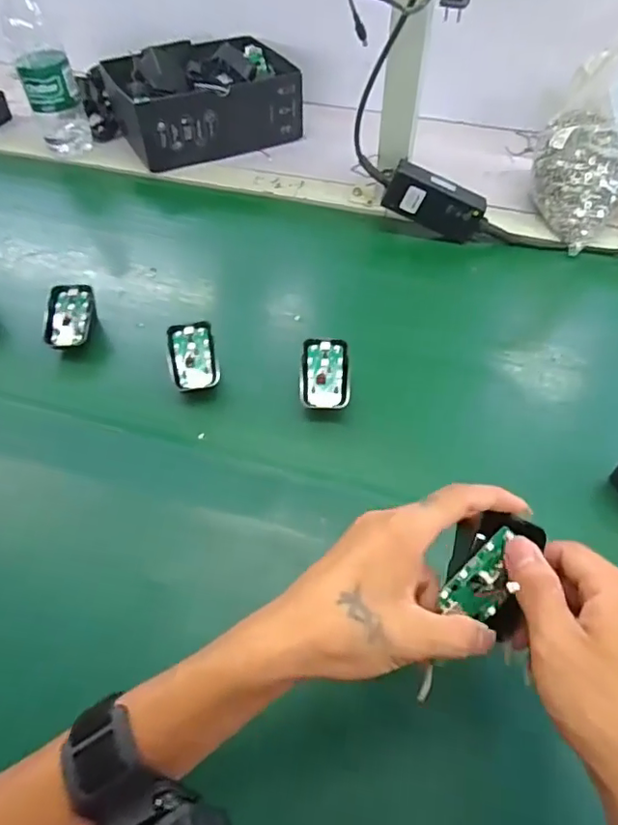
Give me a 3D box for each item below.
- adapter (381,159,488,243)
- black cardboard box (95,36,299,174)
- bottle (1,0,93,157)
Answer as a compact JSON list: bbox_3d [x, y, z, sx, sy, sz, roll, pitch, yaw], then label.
[{"bbox_3d":[0.146,-0.244,0.636,0.114,0.052,0.027,23,54,-6],"label":"adapter"},{"bbox_3d":[-0.144,-0.451,0.789,0.250,0.091,0.180,-24,57,-18],"label":"black cardboard box"},{"bbox_3d":[-0.351,-0.457,0.720,0.068,0.223,0.061,-19,55,-15],"label":"bottle"}]

